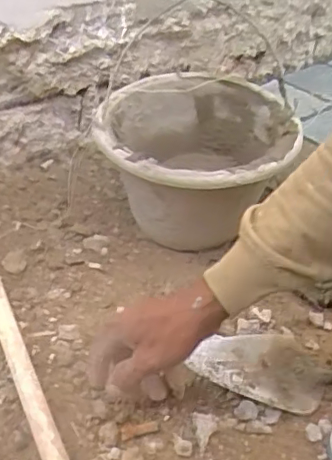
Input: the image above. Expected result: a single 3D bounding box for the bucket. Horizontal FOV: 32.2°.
[{"bbox_3d":[0.035,-0.075,0.764,0.237,0.161,0.245,4,35,-3],"label":"bucket"}]

